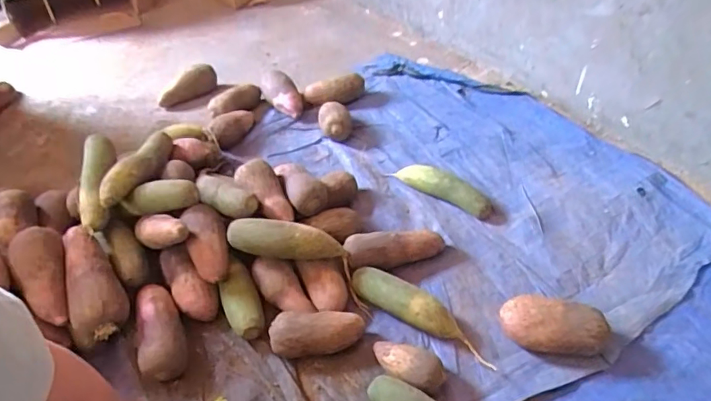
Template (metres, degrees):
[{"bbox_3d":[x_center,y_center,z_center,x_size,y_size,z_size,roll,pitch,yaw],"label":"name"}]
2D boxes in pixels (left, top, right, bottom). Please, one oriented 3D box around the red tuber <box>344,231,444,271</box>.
[{"bbox_3d":[0.069,0.086,0.877,0.172,0.056,0.056,-8,45,-5],"label":"red tuber"}]

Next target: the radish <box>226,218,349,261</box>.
[{"bbox_3d":[-0.117,0.065,0.840,0.197,0.055,0.055,9,46,-6],"label":"radish"}]

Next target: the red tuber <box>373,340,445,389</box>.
[{"bbox_3d":[0.075,0.241,0.733,0.114,0.046,0.052,17,48,20],"label":"red tuber"}]

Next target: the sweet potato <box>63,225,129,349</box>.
[{"bbox_3d":[-0.406,0.125,0.768,0.072,0.055,0.193,-19,67,-15],"label":"sweet potato"}]

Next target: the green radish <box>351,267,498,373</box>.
[{"bbox_3d":[0.103,0.176,0.789,0.260,0.051,0.056,24,51,25],"label":"green radish"}]

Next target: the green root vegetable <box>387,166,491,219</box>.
[{"bbox_3d":[0.172,-0.029,0.997,0.218,0.047,0.046,24,51,25],"label":"green root vegetable"}]

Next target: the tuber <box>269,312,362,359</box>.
[{"bbox_3d":[-0.059,0.206,0.772,0.141,0.055,0.058,-4,45,-1],"label":"tuber"}]

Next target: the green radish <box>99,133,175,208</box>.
[{"bbox_3d":[-0.384,-0.058,0.878,0.042,0.061,0.201,7,45,10],"label":"green radish"}]

